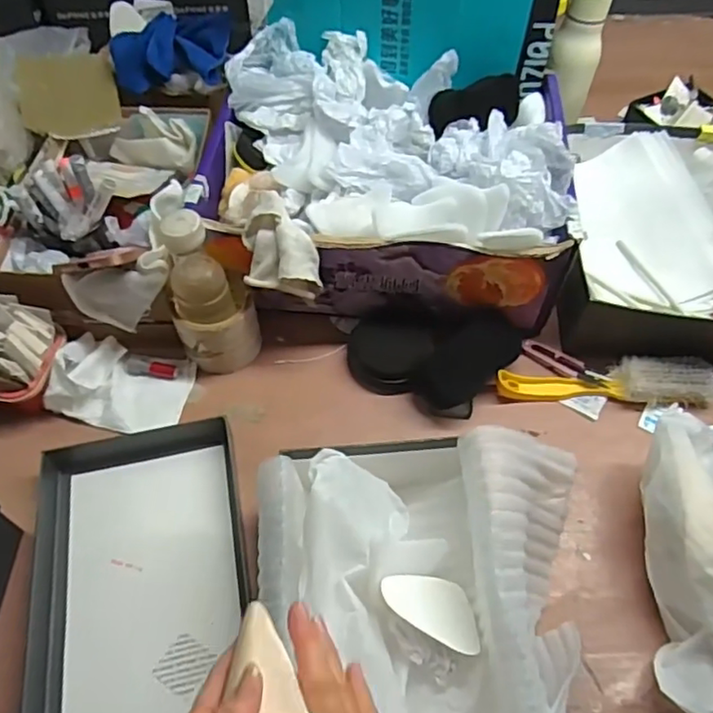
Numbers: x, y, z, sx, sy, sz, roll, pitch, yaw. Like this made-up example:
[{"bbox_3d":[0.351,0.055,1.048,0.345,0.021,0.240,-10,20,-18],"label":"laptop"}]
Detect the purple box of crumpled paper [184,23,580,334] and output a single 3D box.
[{"bbox_3d":[0.029,-0.206,0.717,0.377,0.164,0.328,1,55,1],"label":"purple box of crumpled paper"}]

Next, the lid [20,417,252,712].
[{"bbox_3d":[-0.192,0.206,0.552,0.180,0.033,0.303,-10,56,-6],"label":"lid"}]

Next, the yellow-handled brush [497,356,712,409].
[{"bbox_3d":[0.266,0.026,0.664,0.223,0.035,0.050,2,55,2],"label":"yellow-handled brush"}]

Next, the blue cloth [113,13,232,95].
[{"bbox_3d":[-0.243,-0.397,0.806,0.161,0.058,0.088,10,56,7],"label":"blue cloth"}]

